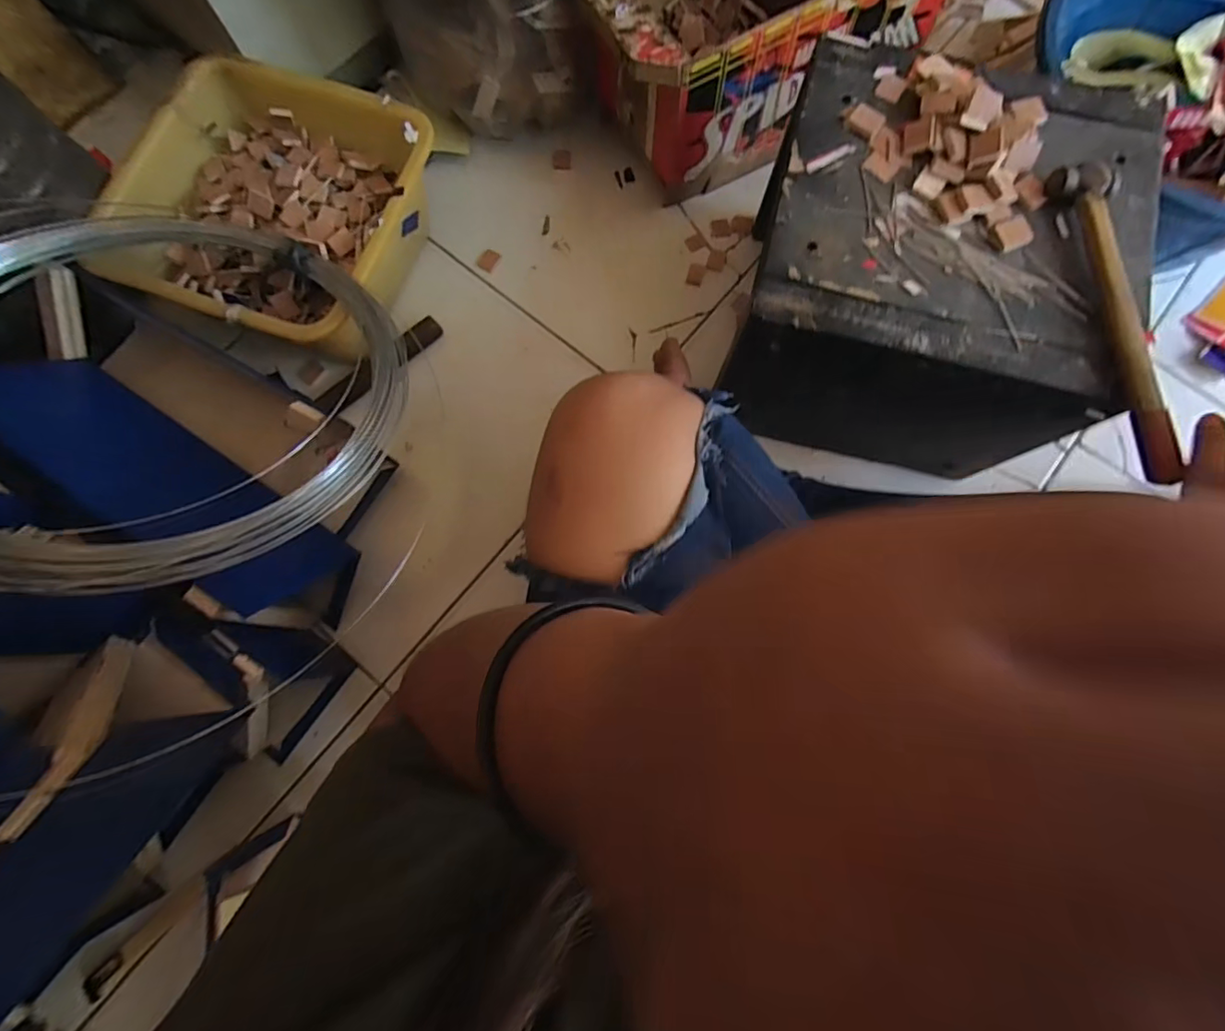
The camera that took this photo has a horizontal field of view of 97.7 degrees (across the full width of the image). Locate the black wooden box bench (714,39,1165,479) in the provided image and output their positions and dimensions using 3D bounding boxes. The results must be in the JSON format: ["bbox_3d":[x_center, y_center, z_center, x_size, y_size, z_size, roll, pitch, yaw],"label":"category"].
[{"bbox_3d":[0.270,-0.209,0.504,0.277,0.207,0.272,16,79,4],"label":"black wooden box bench"}]

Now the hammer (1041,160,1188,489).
[{"bbox_3d":[0.357,-0.139,0.374,0.044,0.018,0.234,-5,78,0],"label":"hammer"}]

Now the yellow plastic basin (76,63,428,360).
[{"bbox_3d":[-0.338,-0.305,0.571,0.268,0.122,0.269,19,79,5],"label":"yellow plastic basin"}]

